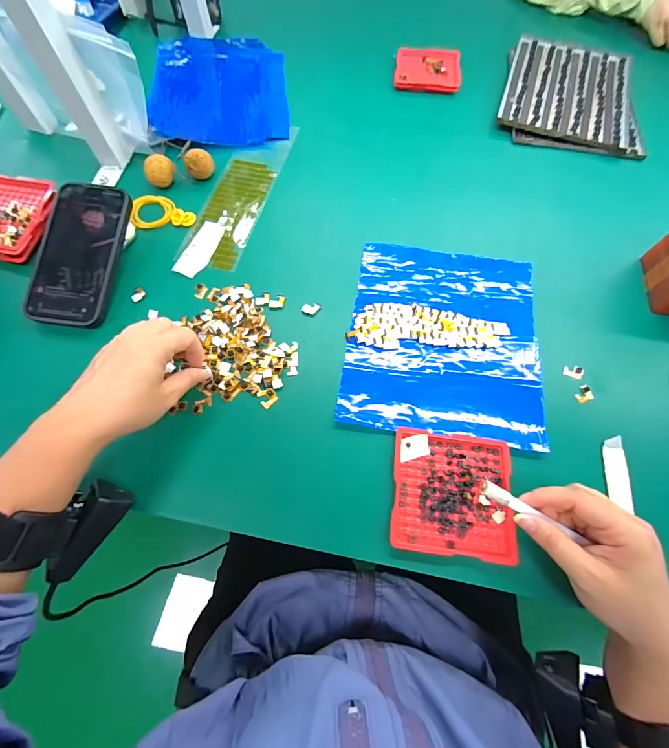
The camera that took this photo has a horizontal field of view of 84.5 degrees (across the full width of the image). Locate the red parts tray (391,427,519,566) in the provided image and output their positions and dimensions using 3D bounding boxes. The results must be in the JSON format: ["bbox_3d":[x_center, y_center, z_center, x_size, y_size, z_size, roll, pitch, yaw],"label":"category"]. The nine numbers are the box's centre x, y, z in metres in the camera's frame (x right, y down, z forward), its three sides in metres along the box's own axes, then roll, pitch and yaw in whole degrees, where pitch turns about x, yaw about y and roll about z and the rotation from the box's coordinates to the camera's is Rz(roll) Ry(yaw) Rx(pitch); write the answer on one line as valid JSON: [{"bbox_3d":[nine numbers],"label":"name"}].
[{"bbox_3d":[0.101,0.099,0.314,0.099,0.012,0.101,6,65,4],"label":"red parts tray"}]

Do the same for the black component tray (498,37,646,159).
[{"bbox_3d":[0.370,-0.438,0.572,0.195,0.018,0.245,17,66,9],"label":"black component tray"}]

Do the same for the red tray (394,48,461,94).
[{"bbox_3d":[0.150,-0.490,0.587,0.101,0.012,0.097,7,65,4],"label":"red tray"}]

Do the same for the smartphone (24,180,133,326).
[{"bbox_3d":[-0.271,-0.128,0.393,0.082,0.010,0.159,6,79,2],"label":"smartphone"}]

